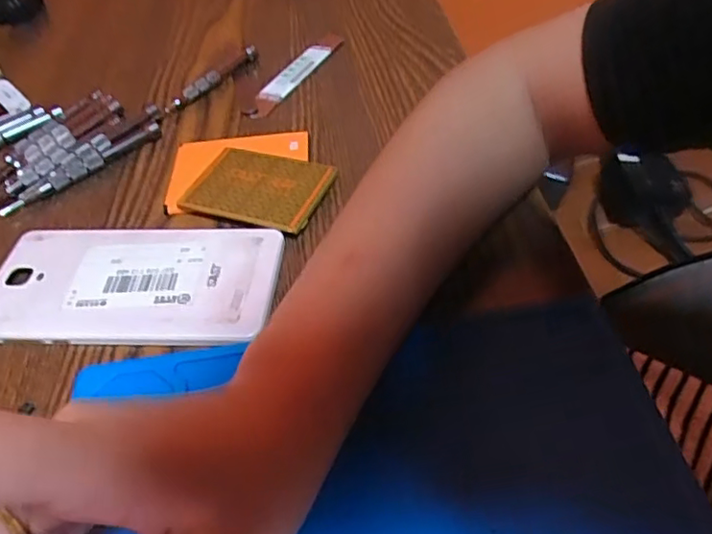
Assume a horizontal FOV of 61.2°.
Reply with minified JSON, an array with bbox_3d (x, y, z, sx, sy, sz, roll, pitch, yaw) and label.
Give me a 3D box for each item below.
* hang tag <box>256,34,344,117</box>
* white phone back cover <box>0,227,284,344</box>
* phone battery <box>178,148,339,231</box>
[{"bbox_3d":[-0.041,-0.143,0.435,0.020,0.005,0.110,24,55,14],"label":"hang tag"},{"bbox_3d":[-0.110,0.006,0.295,0.141,0.006,0.071,-1,47,6],"label":"white phone back cover"},{"bbox_3d":[-0.053,-0.044,0.337,0.075,0.012,0.056,14,50,19],"label":"phone battery"}]

